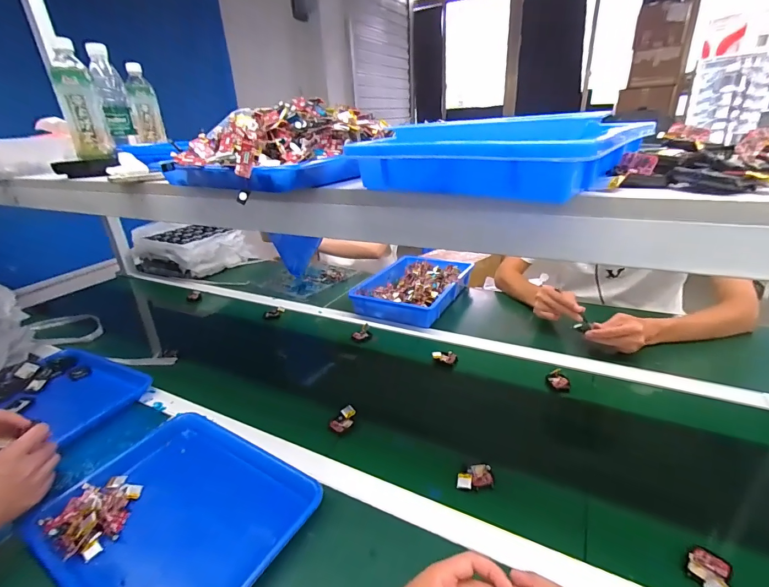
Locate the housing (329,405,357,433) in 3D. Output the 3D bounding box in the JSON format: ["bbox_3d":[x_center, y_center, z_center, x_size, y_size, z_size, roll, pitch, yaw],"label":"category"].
[{"bbox_3d":[-0.070,0.221,0.676,0.033,0.015,0.056,10,28,27],"label":"housing"}]

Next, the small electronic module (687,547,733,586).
[{"bbox_3d":[0.360,0.310,0.422,0.039,0.019,0.064,13,29,32],"label":"small electronic module"}]

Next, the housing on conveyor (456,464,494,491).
[{"bbox_3d":[0.130,0.266,0.555,0.058,0.018,0.037,-7,25,-6],"label":"housing on conveyor"}]

